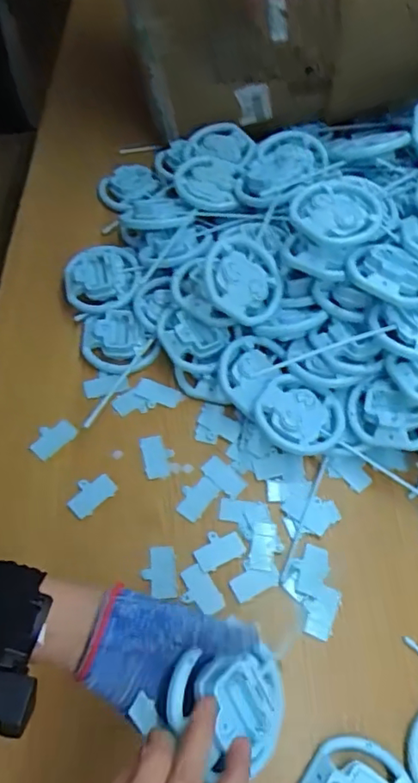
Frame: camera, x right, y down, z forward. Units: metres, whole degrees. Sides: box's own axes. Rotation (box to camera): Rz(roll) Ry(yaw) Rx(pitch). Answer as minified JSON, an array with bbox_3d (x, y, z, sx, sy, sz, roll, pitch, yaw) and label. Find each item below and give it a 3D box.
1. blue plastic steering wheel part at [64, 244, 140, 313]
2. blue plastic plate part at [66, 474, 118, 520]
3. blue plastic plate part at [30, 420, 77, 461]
[{"bbox_3d":[-0.139,-0.149,0.732,0.096,0.025,0.087,-17,61,-12],"label":"blue plastic steering wheel part"},{"bbox_3d":[-0.130,0.113,0.618,0.052,0.005,0.034,-38,67,-22],"label":"blue plastic plate part"},{"bbox_3d":[-0.181,0.054,0.652,0.053,0.005,0.035,-37,67,-22],"label":"blue plastic plate part"}]

